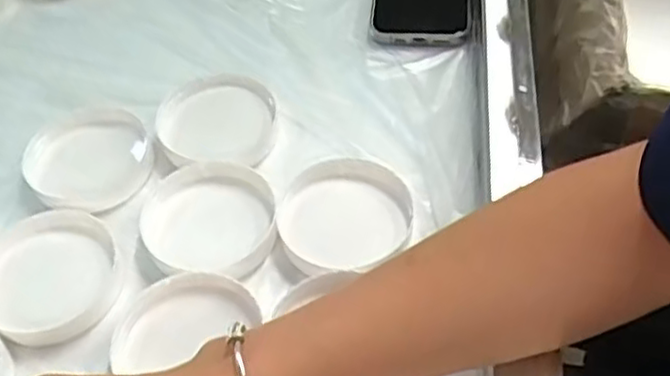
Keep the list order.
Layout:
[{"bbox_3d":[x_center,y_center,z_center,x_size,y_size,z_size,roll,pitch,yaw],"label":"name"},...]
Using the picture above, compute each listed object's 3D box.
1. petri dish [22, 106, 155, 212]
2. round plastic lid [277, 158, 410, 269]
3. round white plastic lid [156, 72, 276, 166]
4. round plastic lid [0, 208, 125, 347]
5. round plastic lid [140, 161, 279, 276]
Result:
[{"bbox_3d":[-0.154,-0.020,0.441,0.069,0.017,0.075,-1,52,2],"label":"petri dish"},{"bbox_3d":[0.006,0.017,0.404,0.071,0.016,0.072,-1,52,2],"label":"round plastic lid"},{"bbox_3d":[-0.074,-0.044,0.454,0.067,0.016,0.069,24,59,-3],"label":"round white plastic lid"},{"bbox_3d":[-0.160,0.047,0.391,0.073,0.011,0.078,18,55,17],"label":"round plastic lid"},{"bbox_3d":[-0.072,0.018,0.407,0.079,0.017,0.074,-1,52,2],"label":"round plastic lid"}]

